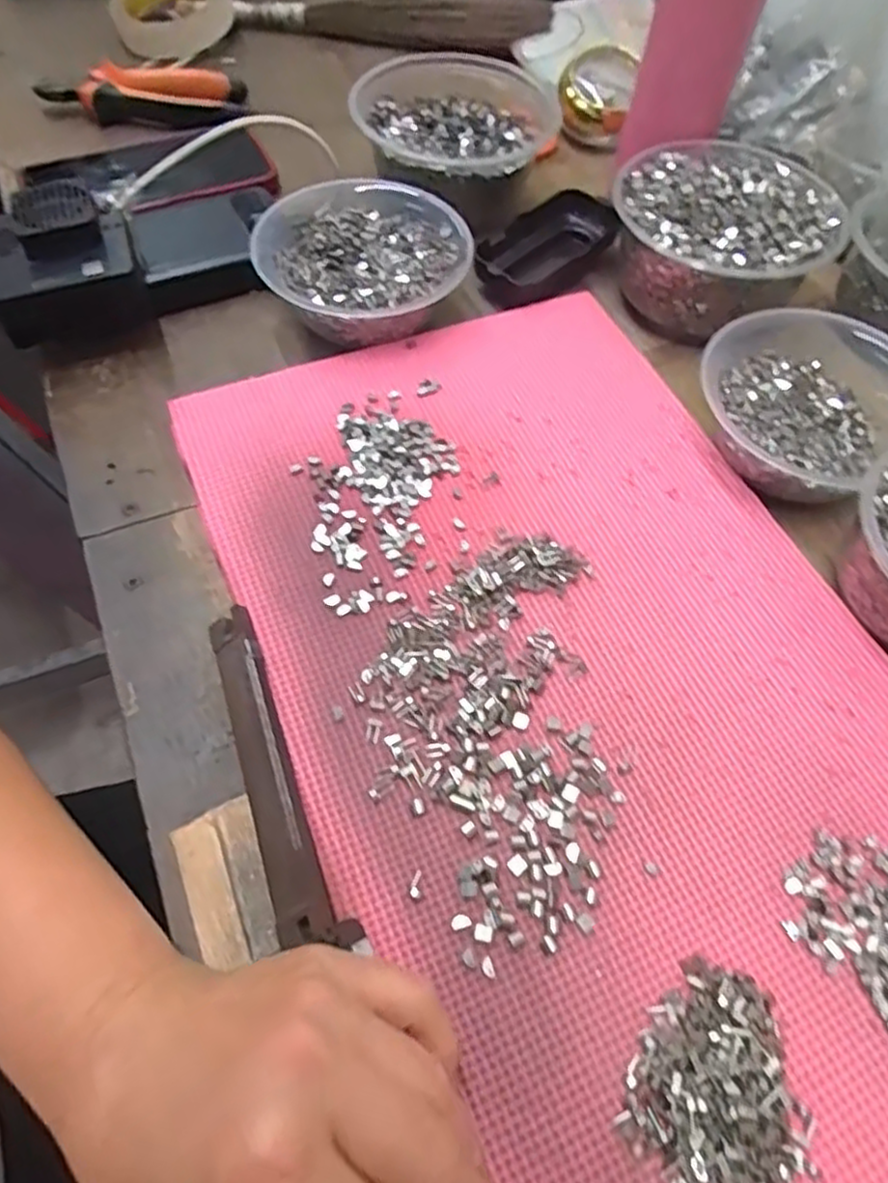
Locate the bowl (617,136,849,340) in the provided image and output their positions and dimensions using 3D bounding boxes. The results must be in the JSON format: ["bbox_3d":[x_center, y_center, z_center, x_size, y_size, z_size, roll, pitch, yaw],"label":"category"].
[{"bbox_3d":[0.169,-0.221,0.433,0.128,0.055,0.134,-27,65,-15],"label":"bowl"}]

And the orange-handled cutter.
[{"bbox_3d":[-0.239,-0.398,0.556,0.145,0.028,0.058,-1,61,-1],"label":"orange-handled cutter"}]

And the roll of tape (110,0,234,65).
[{"bbox_3d":[-0.241,-0.514,0.616,0.095,0.031,0.100,0,61,-1],"label":"roll of tape"}]

